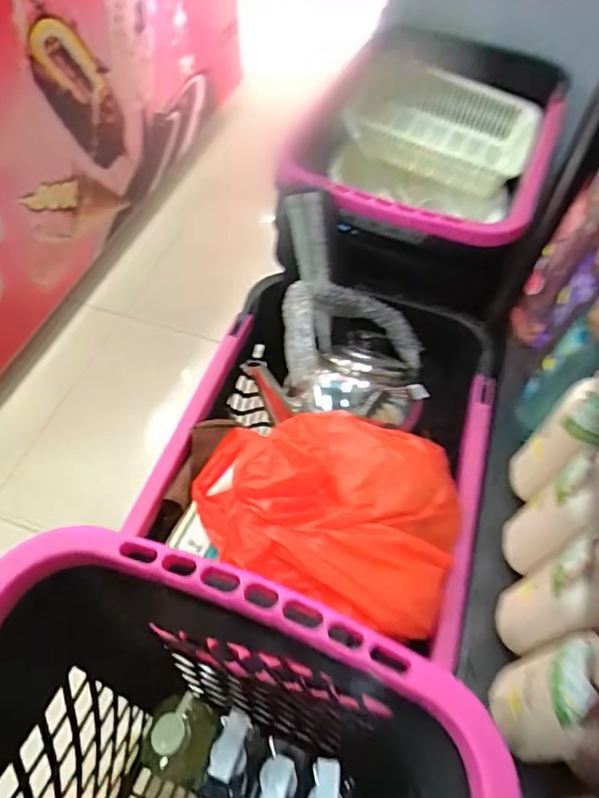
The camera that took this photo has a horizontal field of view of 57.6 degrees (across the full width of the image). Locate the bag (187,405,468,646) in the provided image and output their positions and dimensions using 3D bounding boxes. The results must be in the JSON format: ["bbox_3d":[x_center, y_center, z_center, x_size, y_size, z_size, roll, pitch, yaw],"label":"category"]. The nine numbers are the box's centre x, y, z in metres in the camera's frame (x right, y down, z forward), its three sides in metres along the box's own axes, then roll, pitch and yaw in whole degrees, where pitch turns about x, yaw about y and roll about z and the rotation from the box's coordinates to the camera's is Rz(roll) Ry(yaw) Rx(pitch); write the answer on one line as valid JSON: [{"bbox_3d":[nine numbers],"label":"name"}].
[{"bbox_3d":[0.033,0.110,0.597,0.280,0.086,0.225,19,57,11],"label":"bag"}]

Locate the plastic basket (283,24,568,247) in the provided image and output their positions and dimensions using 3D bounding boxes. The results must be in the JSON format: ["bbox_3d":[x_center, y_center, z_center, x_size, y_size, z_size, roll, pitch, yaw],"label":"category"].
[{"bbox_3d":[0.213,-0.388,0.900,0.337,0.189,0.465,21,57,12],"label":"plastic basket"}]

